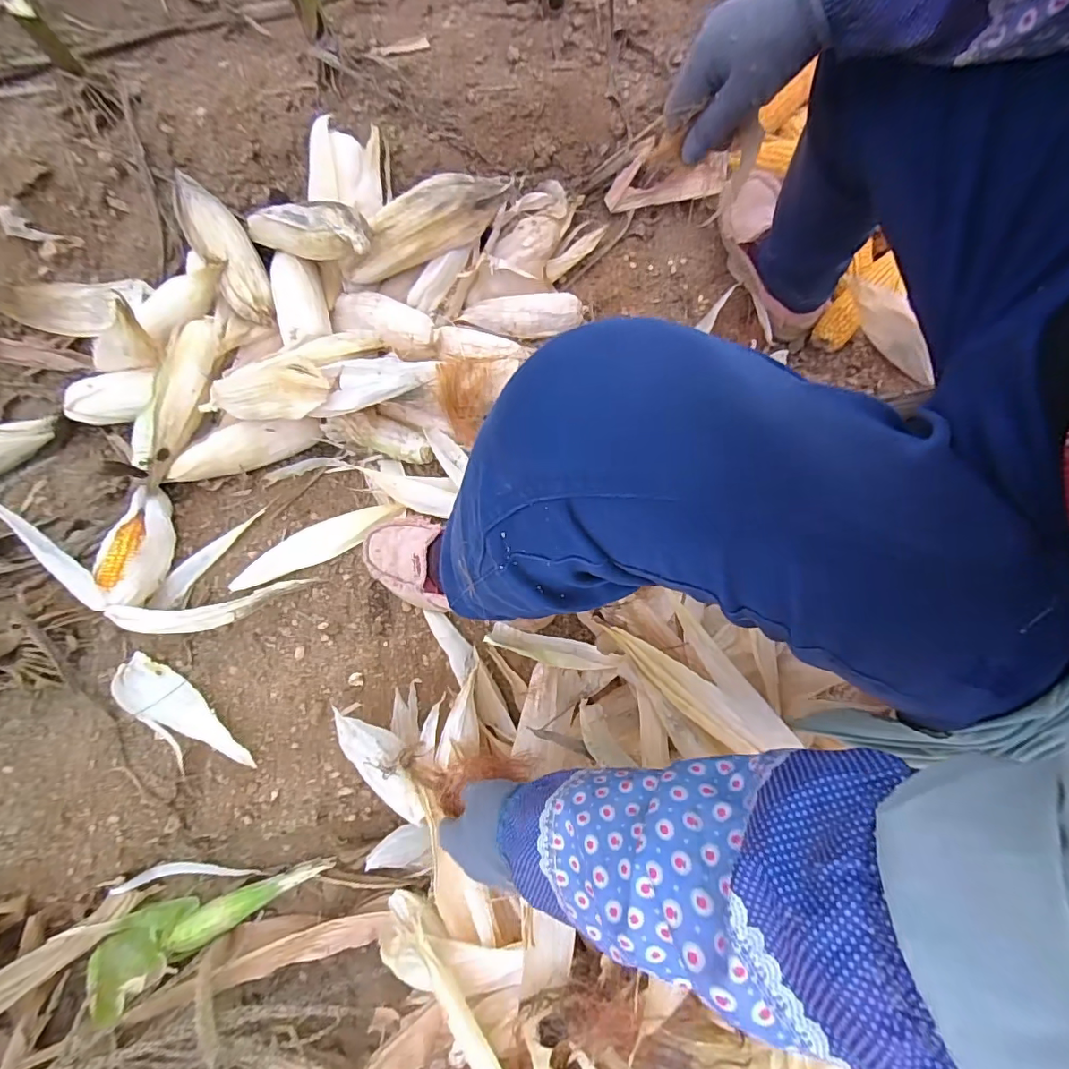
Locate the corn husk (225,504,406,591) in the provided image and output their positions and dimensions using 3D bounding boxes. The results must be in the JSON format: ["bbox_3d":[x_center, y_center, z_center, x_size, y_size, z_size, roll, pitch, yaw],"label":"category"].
[{"bbox_3d":[-0.268,0.009,0.621,0.208,0.020,0.046,-27,82,-5],"label":"corn husk"}]

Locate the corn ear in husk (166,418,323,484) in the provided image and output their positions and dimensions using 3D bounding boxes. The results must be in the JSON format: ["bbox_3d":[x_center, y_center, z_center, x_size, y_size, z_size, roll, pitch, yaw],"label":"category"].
[{"bbox_3d":[-0.378,-0.118,0.657,0.190,0.049,0.054,-22,82,-4],"label":"corn ear in husk"}]

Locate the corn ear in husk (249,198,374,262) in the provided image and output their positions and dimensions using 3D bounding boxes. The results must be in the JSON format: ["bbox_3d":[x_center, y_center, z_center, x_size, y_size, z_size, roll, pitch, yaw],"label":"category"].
[{"bbox_3d":[-0.284,-0.381,0.622,0.204,0.051,0.063,17,79,22],"label":"corn ear in husk"}]

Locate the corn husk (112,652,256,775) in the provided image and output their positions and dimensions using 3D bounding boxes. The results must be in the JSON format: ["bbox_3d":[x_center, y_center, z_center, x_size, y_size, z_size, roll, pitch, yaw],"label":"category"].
[{"bbox_3d":[-0.409,0.215,0.577,0.180,0.026,0.065,44,83,6],"label":"corn husk"}]

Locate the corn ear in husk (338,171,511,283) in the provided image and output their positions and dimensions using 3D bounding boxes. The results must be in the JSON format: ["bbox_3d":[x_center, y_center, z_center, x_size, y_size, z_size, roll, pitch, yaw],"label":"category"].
[{"bbox_3d":[-0.141,-0.392,0.637,0.236,0.055,0.086,-24,80,8],"label":"corn ear in husk"}]

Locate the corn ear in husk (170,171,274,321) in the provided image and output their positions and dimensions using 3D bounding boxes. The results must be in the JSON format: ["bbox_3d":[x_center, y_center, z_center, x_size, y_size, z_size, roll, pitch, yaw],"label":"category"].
[{"bbox_3d":[-0.417,-0.390,0.670,0.069,0.051,0.241,-34,83,-5],"label":"corn ear in husk"}]

